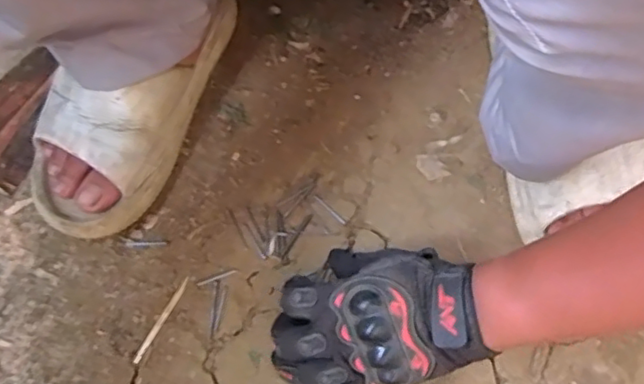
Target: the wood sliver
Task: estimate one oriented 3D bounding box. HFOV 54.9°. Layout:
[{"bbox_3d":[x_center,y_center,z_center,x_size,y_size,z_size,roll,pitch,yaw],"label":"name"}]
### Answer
[{"bbox_3d":[-0.139,0.110,0.534,0.006,0.004,0.081,27,74,12],"label":"wood sliver"}]

